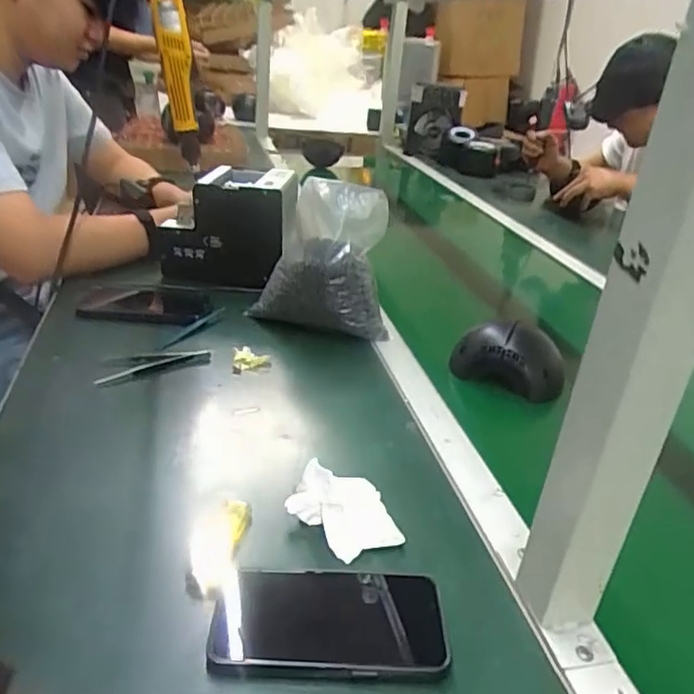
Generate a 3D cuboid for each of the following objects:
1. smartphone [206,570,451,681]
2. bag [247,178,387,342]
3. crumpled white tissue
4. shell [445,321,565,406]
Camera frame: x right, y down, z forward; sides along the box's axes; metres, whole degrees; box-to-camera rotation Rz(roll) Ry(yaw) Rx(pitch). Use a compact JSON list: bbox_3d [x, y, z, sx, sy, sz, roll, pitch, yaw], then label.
[{"bbox_3d":[-0.012,0.174,0.389,0.144,0.013,0.074,5,28,-2],"label":"smartphone"},{"bbox_3d":[-0.035,-0.115,0.770,0.162,0.175,0.138,3,28,-6],"label":"bag"},{"bbox_3d":[-0.003,0.122,0.460,0.073,0.047,0.066,-8,31,-25],"label":"crumpled white tissue"},{"bbox_3d":[0.183,0.012,0.687,0.124,0.073,0.035,21,31,26],"label":"shell"}]

